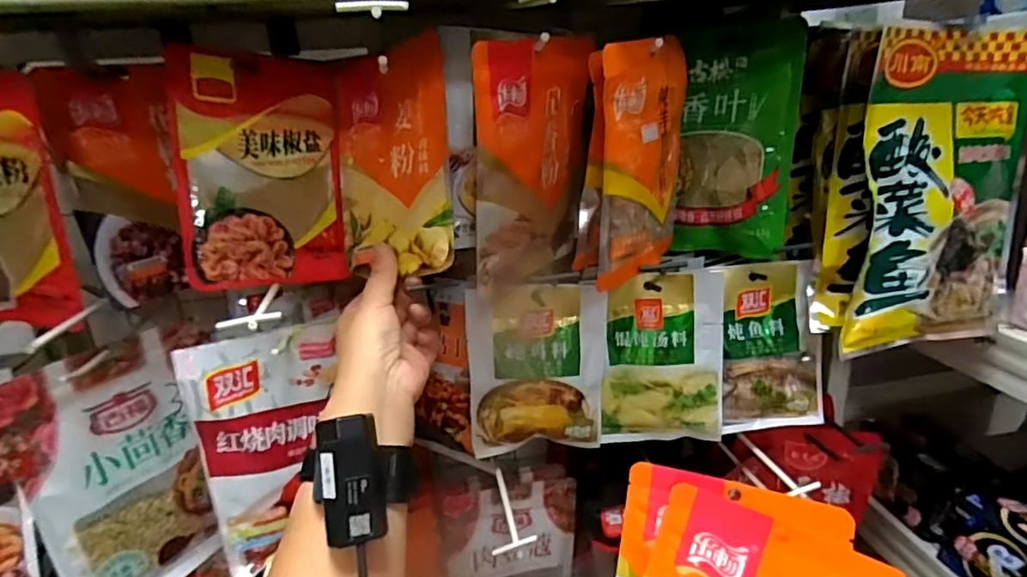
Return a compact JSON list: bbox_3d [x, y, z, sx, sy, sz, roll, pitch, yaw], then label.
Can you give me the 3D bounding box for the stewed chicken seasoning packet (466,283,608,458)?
[{"bbox_3d":[0.024,0.077,0.547,0.130,0.163,0.022,-3,18,0],"label":"stewed chicken seasoning packet"}]

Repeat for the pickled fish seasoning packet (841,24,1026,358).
[{"bbox_3d":[0.372,-0.081,0.489,0.176,0.263,0.024,-5,11,-13],"label":"pickled fish seasoning packet"}]

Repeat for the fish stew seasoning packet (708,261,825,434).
[{"bbox_3d":[0.253,0.059,0.560,0.103,0.167,0.011,-9,10,-4],"label":"fish stew seasoning packet"}]

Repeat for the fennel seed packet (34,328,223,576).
[{"bbox_3d":[-0.315,0.156,0.466,0.027,0.213,0.117,5,20,24],"label":"fennel seed packet"}]

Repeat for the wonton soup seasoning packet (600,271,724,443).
[{"bbox_3d":[0.144,0.069,0.552,0.112,0.167,0.023,-1,18,7],"label":"wonton soup seasoning packet"}]

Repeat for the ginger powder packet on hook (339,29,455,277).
[{"bbox_3d":[-0.099,-0.099,0.459,0.123,0.176,0.008,-4,-4,35],"label":"ginger powder packet on hook"}]

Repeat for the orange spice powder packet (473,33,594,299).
[{"bbox_3d":[0.013,-0.093,0.445,0.009,0.187,0.124,23,31,36],"label":"orange spice powder packet"}]

